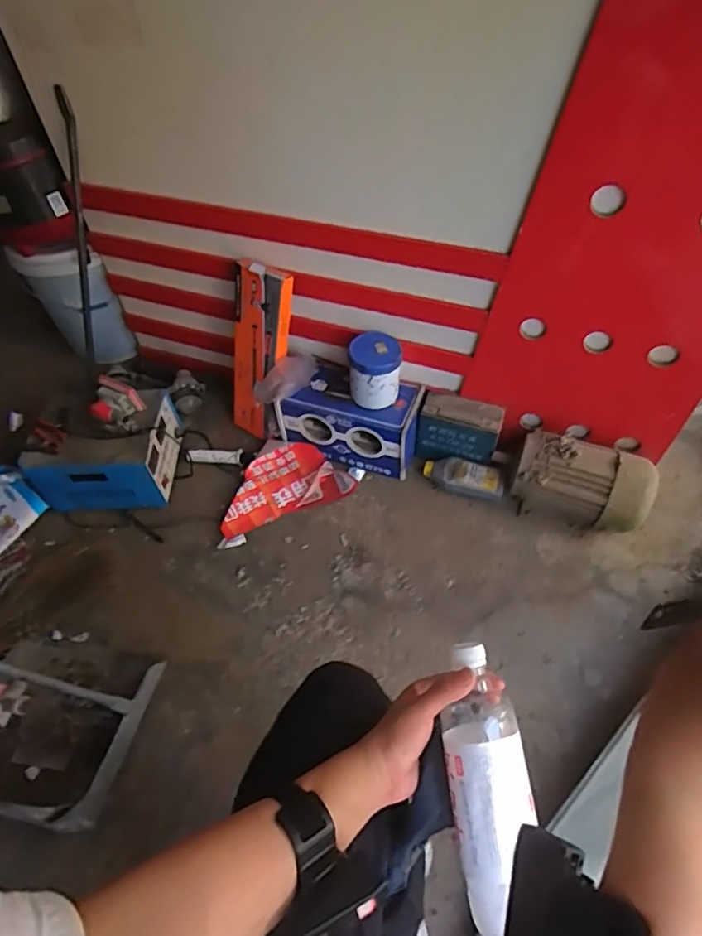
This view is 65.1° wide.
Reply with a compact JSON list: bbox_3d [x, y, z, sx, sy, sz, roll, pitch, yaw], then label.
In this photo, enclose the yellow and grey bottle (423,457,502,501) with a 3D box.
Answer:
[{"bbox_3d":[0.267,0.024,1.305,0.189,0.051,0.071,17,60,11],"label":"yellow and grey bottle"}]

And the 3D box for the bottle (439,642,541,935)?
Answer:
[{"bbox_3d":[0.116,0.278,0.467,0.068,0.061,0.240,1,74,1],"label":"bottle"}]

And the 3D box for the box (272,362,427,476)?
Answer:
[{"bbox_3d":[0.003,-0.112,1.345,0.316,0.169,0.165,14,56,13],"label":"box"}]

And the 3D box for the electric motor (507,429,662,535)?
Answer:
[{"bbox_3d":[0.497,0.035,1.199,0.273,0.170,0.150,18,58,16],"label":"electric motor"}]

